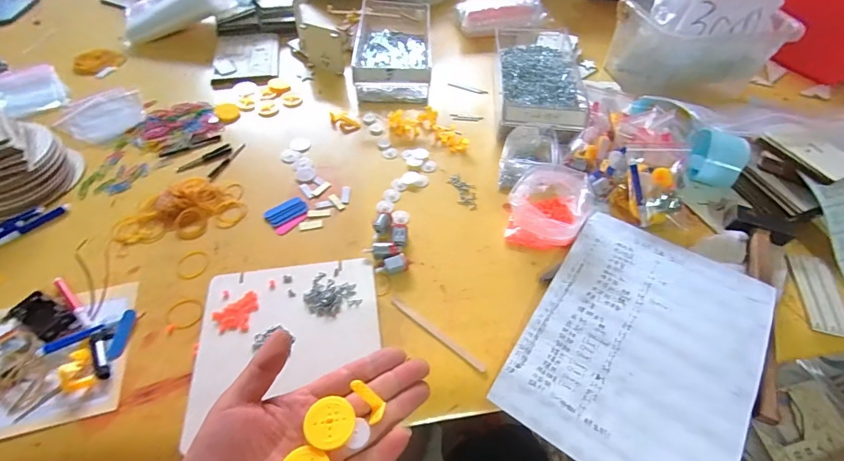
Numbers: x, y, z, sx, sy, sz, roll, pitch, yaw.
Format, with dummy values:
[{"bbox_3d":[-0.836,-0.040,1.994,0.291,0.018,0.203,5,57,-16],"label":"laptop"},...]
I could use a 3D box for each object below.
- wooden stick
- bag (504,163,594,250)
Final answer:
[{"bbox_3d":[0.015,0.105,0.408,0.117,0.004,0.008,34,58,22],"label":"wooden stick"},{"bbox_3d":[0.153,-0.032,0.483,0.091,0.062,0.102,15,53,9],"label":"bag"}]

